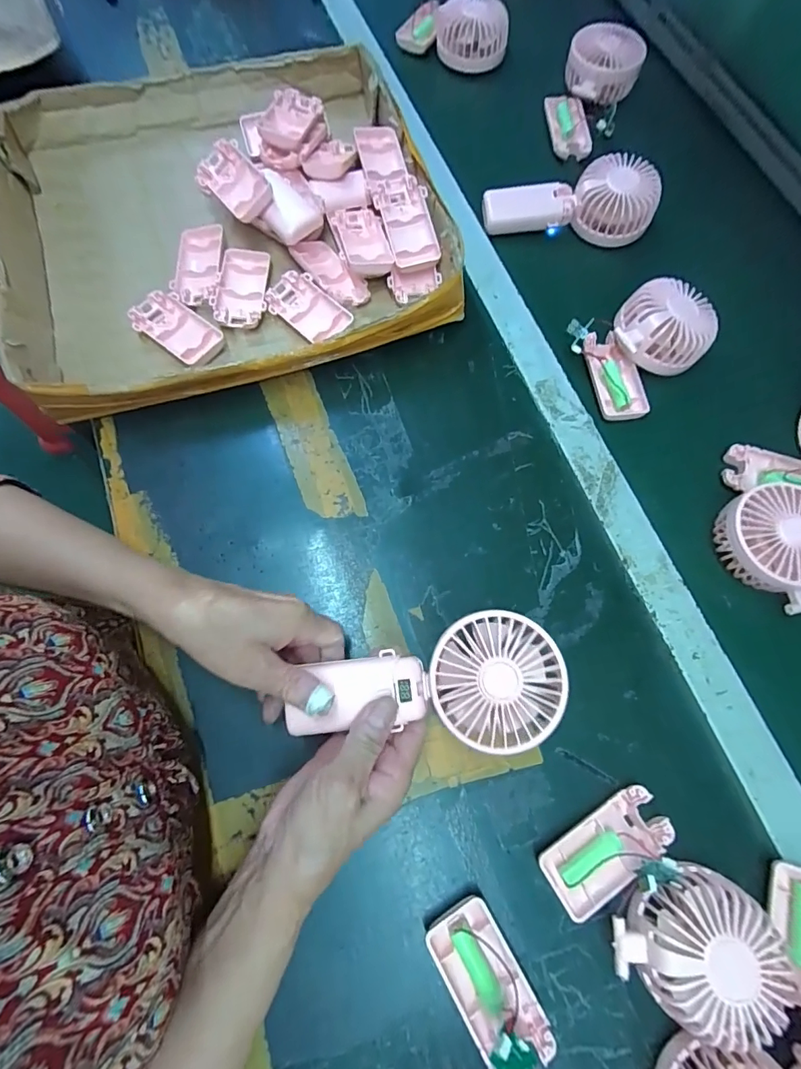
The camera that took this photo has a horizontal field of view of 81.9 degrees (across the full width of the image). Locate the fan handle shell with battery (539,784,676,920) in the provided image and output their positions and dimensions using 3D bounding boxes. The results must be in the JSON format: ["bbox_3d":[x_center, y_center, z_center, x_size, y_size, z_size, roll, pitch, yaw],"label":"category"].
[{"bbox_3d":[0.144,0.218,0.320,0.092,0.019,0.044,-30,74,-10],"label":"fan handle shell with battery"}]

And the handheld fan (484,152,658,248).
[{"bbox_3d":[0.179,-0.354,0.489,0.176,0.044,0.072,-5,72,-3],"label":"handheld fan"}]

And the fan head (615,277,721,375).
[{"bbox_3d":[0.251,-0.197,0.442,0.089,0.046,0.075,17,72,5],"label":"fan head"}]

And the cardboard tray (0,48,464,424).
[{"bbox_3d":[-0.182,-0.314,0.463,0.413,0.060,0.390,-17,73,-6],"label":"cardboard tray"}]

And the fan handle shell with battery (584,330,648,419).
[{"bbox_3d":[0.207,-0.153,0.447,0.045,0.018,0.091,-10,72,-5],"label":"fan handle shell with battery"}]

